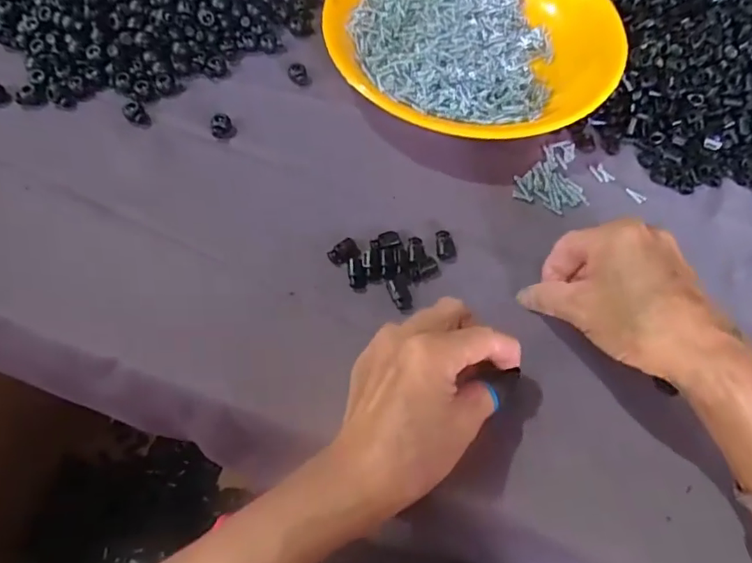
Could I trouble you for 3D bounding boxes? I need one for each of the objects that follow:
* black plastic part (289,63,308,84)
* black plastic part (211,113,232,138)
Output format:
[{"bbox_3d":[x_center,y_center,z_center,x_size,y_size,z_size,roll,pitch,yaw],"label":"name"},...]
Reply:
[{"bbox_3d":[-0.065,-0.175,0.448,0.015,0.013,0.012,-8,63,-6],"label":"black plastic part"},{"bbox_3d":[-0.121,-0.122,0.420,0.015,0.010,0.018,-11,63,-8],"label":"black plastic part"}]

